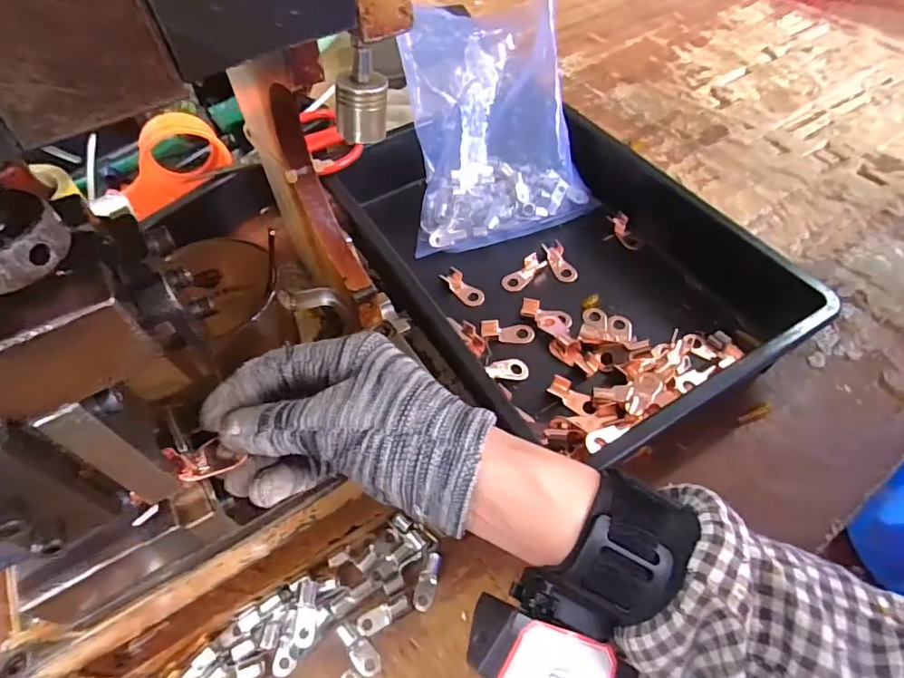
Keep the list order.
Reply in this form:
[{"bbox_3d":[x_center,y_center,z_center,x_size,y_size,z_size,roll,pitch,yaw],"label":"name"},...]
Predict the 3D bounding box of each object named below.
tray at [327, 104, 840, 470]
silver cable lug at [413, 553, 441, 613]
[{"bbox_3d":[0.075,-0.069,0.433,0.246,0.057,0.345,-26,57,-16],"label":"tray"},{"bbox_3d":[-0.014,0.148,0.321,0.012,0.004,0.033,14,69,11],"label":"silver cable lug"}]

